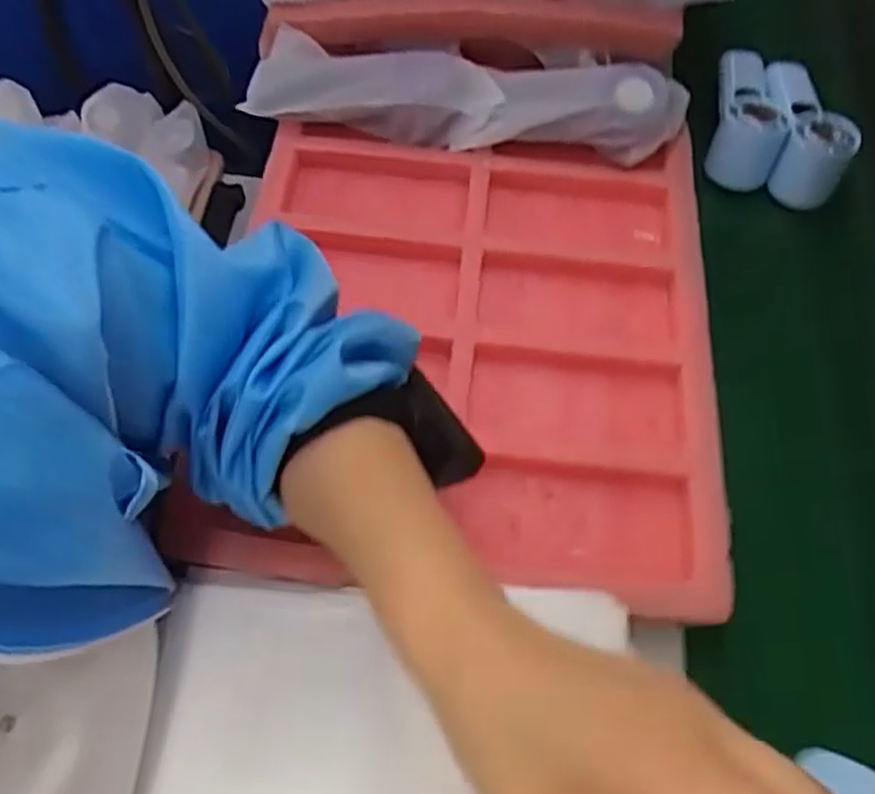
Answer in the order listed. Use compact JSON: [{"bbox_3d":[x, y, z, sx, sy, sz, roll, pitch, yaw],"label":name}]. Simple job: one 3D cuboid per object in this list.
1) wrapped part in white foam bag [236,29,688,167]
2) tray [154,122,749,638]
[{"bbox_3d":[0.020,-0.240,0.599,0.336,0.061,0.073,6,60,0],"label":"wrapped part in white foam bag"},{"bbox_3d":[0.019,-0.037,0.523,0.331,0.045,0.356,5,60,0],"label":"tray"}]

